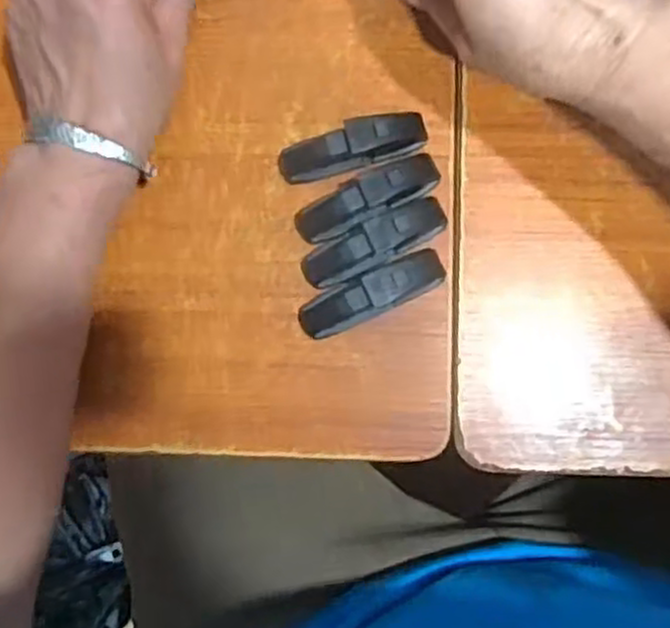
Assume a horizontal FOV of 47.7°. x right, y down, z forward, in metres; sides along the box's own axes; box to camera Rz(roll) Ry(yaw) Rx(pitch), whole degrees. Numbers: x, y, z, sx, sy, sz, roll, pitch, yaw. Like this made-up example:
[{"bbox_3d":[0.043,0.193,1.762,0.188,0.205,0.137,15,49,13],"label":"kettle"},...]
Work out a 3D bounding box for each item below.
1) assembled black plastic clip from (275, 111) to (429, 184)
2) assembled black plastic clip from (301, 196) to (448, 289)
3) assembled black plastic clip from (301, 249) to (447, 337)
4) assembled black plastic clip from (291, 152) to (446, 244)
[{"bbox_3d":[0.009,-0.087,0.390,0.076,0.025,0.021,-16,85,-1],"label":"assembled black plastic clip"},{"bbox_3d":[0.022,-0.036,0.386,0.077,0.023,0.022,-27,85,-2],"label":"assembled black plastic clip"},{"bbox_3d":[0.019,-0.010,0.384,0.077,0.024,0.021,-23,85,-1],"label":"assembled black plastic clip"},{"bbox_3d":[0.018,-0.059,0.388,0.077,0.024,0.022,-23,85,-1],"label":"assembled black plastic clip"}]

